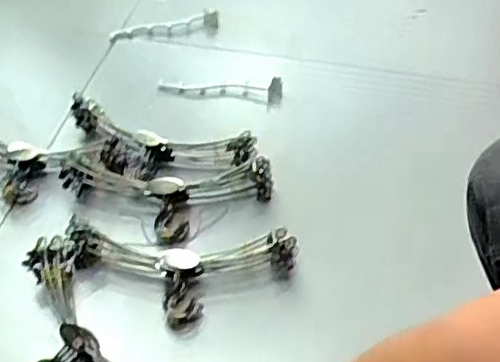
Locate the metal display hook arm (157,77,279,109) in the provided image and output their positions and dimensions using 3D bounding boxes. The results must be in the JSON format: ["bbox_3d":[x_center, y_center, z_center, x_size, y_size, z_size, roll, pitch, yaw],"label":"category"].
[{"bbox_3d":[-0.051,-0.157,1.096,0.209,0.047,0.033,4,45,1],"label":"metal display hook arm"}]

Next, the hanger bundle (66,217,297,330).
[{"bbox_3d":[-0.092,0.127,0.797,0.292,0.080,0.119,3,45,1],"label":"hanger bundle"}]

